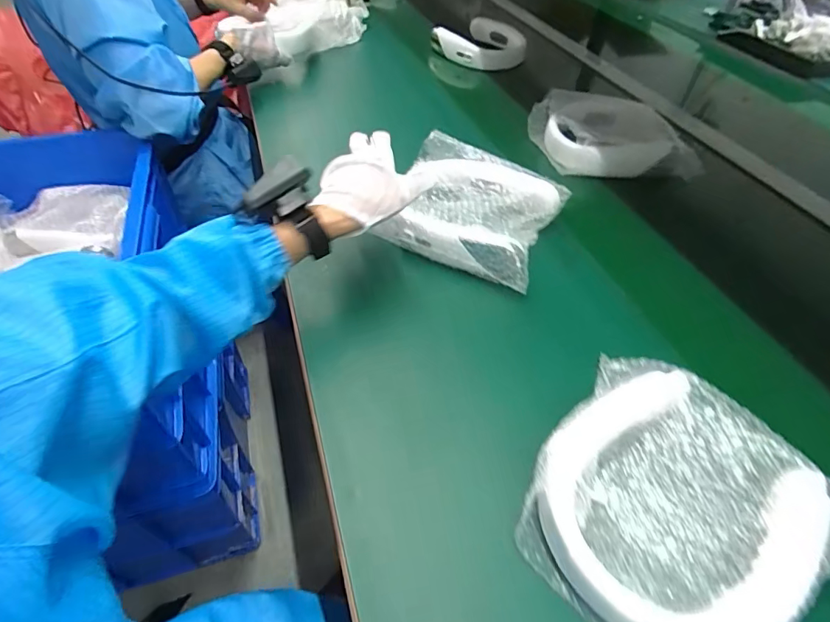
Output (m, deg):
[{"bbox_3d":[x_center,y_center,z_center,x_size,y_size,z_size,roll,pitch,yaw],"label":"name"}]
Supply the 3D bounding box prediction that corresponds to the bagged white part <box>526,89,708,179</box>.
[{"bbox_3d":[0.356,-0.326,0.826,0.232,0.073,0.213,-4,47,-6],"label":"bagged white part"}]

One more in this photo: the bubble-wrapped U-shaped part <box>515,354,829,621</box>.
[{"bbox_3d":[0.207,0.157,0.368,0.217,0.056,0.199,-33,56,-29],"label":"bubble-wrapped U-shaped part"}]

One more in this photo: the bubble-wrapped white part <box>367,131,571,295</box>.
[{"bbox_3d":[0.077,-0.141,0.604,0.207,0.069,0.188,19,49,15],"label":"bubble-wrapped white part"}]

